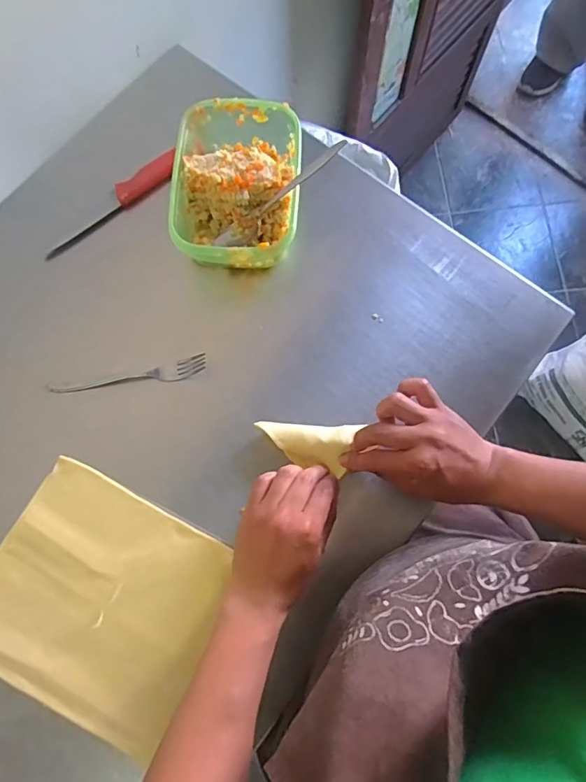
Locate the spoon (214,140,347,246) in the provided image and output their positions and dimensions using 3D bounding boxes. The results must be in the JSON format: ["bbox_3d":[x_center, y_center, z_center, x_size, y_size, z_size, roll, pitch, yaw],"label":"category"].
[{"bbox_3d":[-0.012,-0.204,0.530,0.166,0.014,0.028,-34,78,18],"label":"spoon"}]

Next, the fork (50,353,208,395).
[{"bbox_3d":[-0.172,-0.013,0.519,0.165,0.014,0.021,-11,77,-1],"label":"fork"}]

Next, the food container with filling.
[{"bbox_3d":[-0.059,-0.224,0.554,0.135,0.062,0.198,2,77,2],"label":"food container with filling"}]

